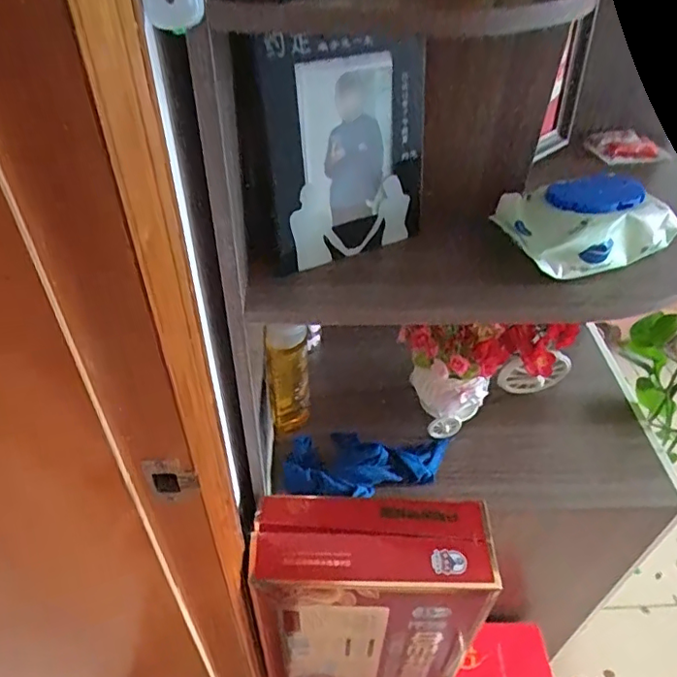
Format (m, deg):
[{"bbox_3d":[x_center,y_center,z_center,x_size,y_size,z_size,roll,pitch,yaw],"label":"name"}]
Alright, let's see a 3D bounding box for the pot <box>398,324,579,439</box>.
[{"bbox_3d":[0.227,0.053,0.806,0.276,0.215,0.083,-5,43,-8],"label":"pot"}]

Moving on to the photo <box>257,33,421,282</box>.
[{"bbox_3d":[0.009,-0.172,0.519,0.164,0.203,0.027,-20,34,-21],"label":"photo"}]

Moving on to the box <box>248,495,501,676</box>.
[{"bbox_3d":[0.038,0.374,0.783,0.281,0.396,0.122,2,42,0],"label":"box"}]

